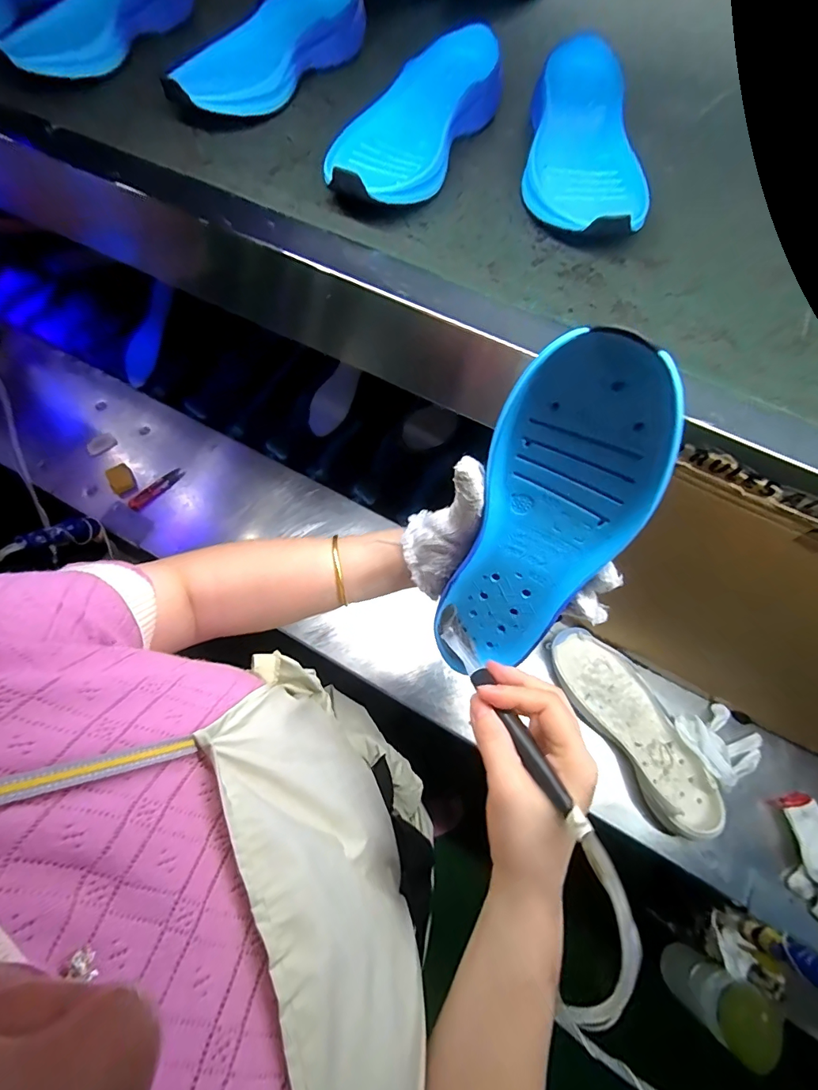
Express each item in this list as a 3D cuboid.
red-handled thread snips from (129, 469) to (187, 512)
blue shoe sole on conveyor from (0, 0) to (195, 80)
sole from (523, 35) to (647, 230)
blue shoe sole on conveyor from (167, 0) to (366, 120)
[{"bbox_3d":[-0.424,-0.095,0.748,0.026,0.012,0.099,38,69,9],"label":"red-handled thread snips"},{"bbox_3d":[-0.327,-0.556,0.461,0.111,0.040,0.237,24,69,9],"label":"blue shoe sole on conveyor"},{"bbox_3d":[0.148,-0.340,0.380,0.088,0.049,0.223,6,67,1],"label":"sole"},{"bbox_3d":[-0.134,-0.489,0.436,0.094,0.040,0.241,43,73,15],"label":"blue shoe sole on conveyor"}]

